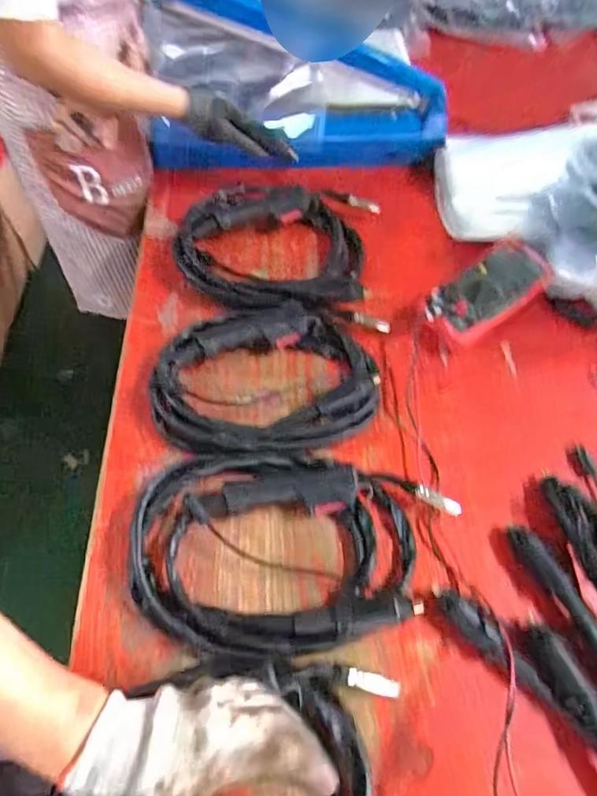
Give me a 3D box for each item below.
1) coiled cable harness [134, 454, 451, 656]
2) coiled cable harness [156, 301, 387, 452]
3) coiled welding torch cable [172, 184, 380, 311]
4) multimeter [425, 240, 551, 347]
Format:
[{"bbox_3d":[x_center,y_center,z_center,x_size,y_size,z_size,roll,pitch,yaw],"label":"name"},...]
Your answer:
[{"bbox_3d":[-0.008,0.168,0.576,0.355,0.044,0.221,7,59,2],"label":"coiled cable harness"},{"bbox_3d":[-0.039,-0.030,0.683,0.296,0.046,0.225,1,59,-1],"label":"coiled cable harness"},{"bbox_3d":[-0.036,-0.237,0.804,0.309,0.039,0.253,1,59,-1],"label":"coiled welding torch cable"},{"bbox_3d":[0.267,-0.149,0.746,0.203,0.065,0.099,-35,66,-20],"label":"multimeter"}]

